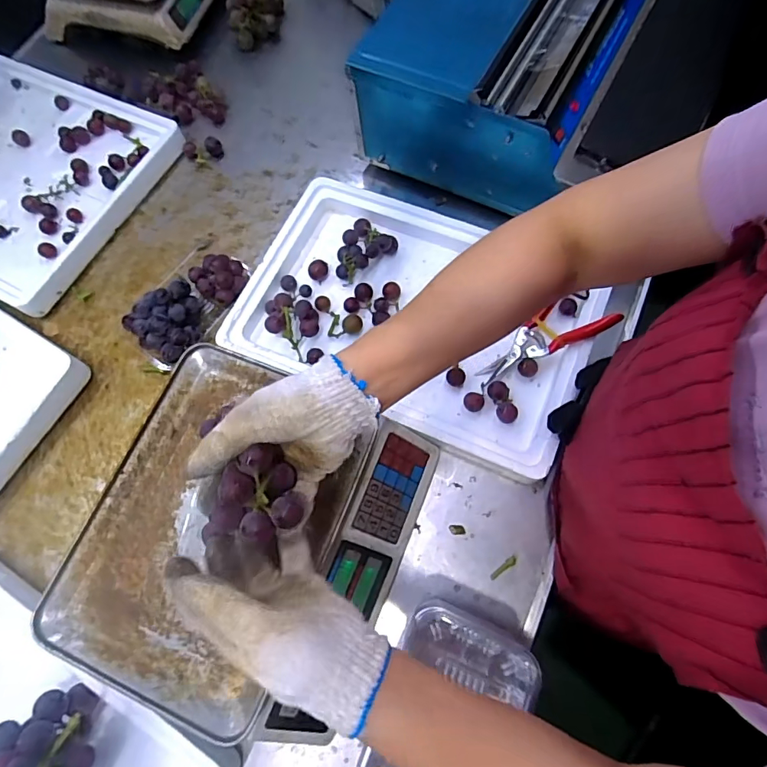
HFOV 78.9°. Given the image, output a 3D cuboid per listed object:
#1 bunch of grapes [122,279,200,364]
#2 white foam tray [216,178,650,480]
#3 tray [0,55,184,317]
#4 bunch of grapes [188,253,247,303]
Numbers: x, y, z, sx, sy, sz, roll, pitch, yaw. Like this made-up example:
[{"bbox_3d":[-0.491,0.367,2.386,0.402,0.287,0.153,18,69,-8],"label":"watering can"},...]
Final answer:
[{"bbox_3d":[-0.282,-0.076,0.633,0.094,0.074,0.094,-2,70,4],"label":"bunch of grapes"},{"bbox_3d":[0.047,-0.093,0.617,0.465,0.063,0.298,22,75,15],"label":"white foam tray"},{"bbox_3d":[-0.631,-0.363,0.770,0.478,0.033,0.379,26,73,11],"label":"tray"},{"bbox_3d":[-0.232,-0.147,0.661,0.078,0.055,0.067,20,73,11],"label":"bunch of grapes"}]

